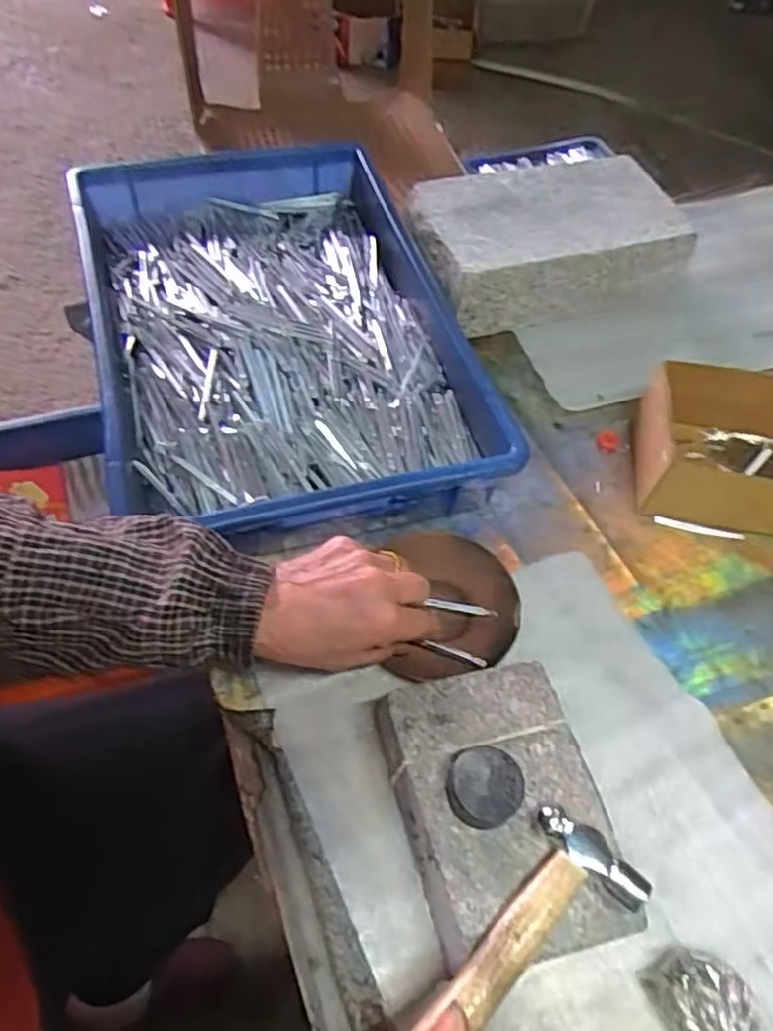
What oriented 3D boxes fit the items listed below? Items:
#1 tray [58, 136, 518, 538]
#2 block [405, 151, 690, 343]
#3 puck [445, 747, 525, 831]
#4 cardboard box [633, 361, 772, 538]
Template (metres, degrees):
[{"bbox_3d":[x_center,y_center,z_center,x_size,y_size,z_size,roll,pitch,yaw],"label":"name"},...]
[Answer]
[{"bbox_3d":[-0.093,-0.166,0.594,0.289,0.064,0.420,-12,59,-13],"label":"tray"},{"bbox_3d":[0.156,-0.269,0.697,0.254,0.079,0.144,-13,60,-14],"label":"block"},{"bbox_3d":[0.052,0.144,0.374,0.040,0.020,0.037,2,57,-4],"label":"puck"},{"bbox_3d":[0.289,-0.051,0.576,0.161,0.066,0.119,10,57,0],"label":"cardboard box"}]

